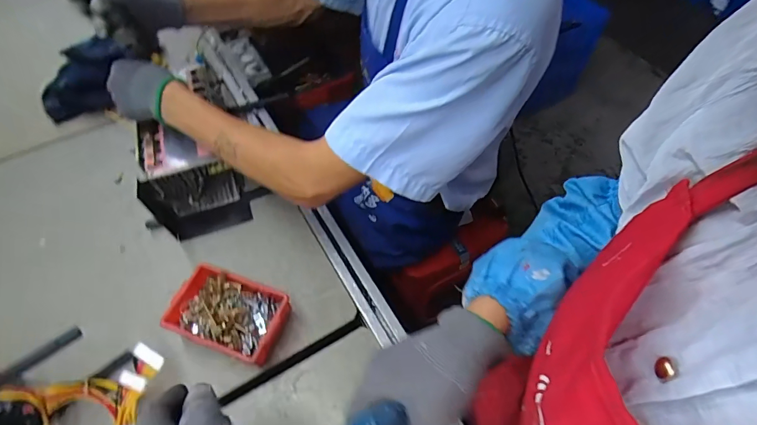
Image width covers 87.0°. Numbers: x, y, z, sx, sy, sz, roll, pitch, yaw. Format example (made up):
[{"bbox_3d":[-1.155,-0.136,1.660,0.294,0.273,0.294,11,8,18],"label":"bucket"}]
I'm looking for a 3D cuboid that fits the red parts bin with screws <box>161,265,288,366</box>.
[{"bbox_3d":[-0.204,0.141,0.552,0.152,0.052,0.100,16,60,13],"label":"red parts bin with screws"}]

